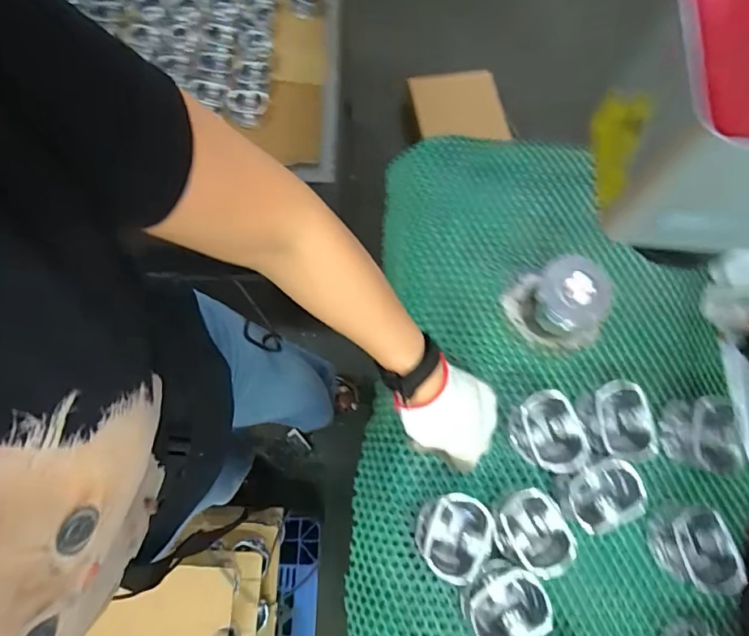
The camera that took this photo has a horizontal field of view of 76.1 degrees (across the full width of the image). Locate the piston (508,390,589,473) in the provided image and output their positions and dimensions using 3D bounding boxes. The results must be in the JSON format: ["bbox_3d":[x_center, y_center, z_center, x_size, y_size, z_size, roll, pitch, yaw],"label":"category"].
[{"bbox_3d":[0.179,0.118,0.494,0.060,0.042,0.076,-32,78,-10],"label":"piston"}]

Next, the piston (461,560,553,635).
[{"bbox_3d":[0.124,0.274,0.463,0.072,0.053,0.064,-23,76,-8],"label":"piston"}]

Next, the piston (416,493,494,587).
[{"bbox_3d":[0.078,0.214,0.478,0.063,0.045,0.075,32,76,7],"label":"piston"}]

